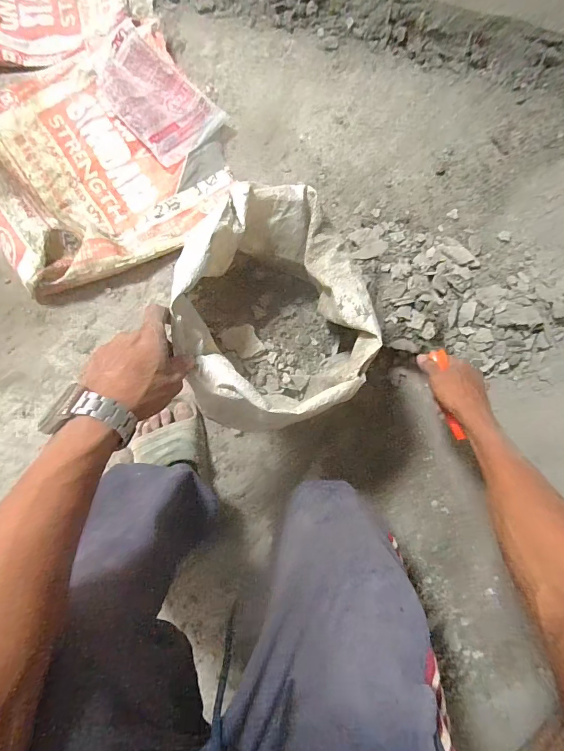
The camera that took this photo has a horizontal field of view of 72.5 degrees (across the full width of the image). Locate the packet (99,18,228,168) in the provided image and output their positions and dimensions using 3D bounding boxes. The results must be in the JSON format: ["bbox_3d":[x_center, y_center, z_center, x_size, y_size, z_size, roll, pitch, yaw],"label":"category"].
[{"bbox_3d":[-0.249,-0.524,0.730,0.234,0.031,0.155,39,81,-5],"label":"packet"}]

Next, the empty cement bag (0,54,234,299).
[{"bbox_3d":[-0.355,-0.426,0.710,0.456,0.084,0.473,-36,83,-6],"label":"empty cement bag"}]

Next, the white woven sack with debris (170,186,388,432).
[{"bbox_3d":[-0.011,-0.082,0.520,0.215,0.232,0.287,-11,81,-3],"label":"white woven sack with debris"}]

